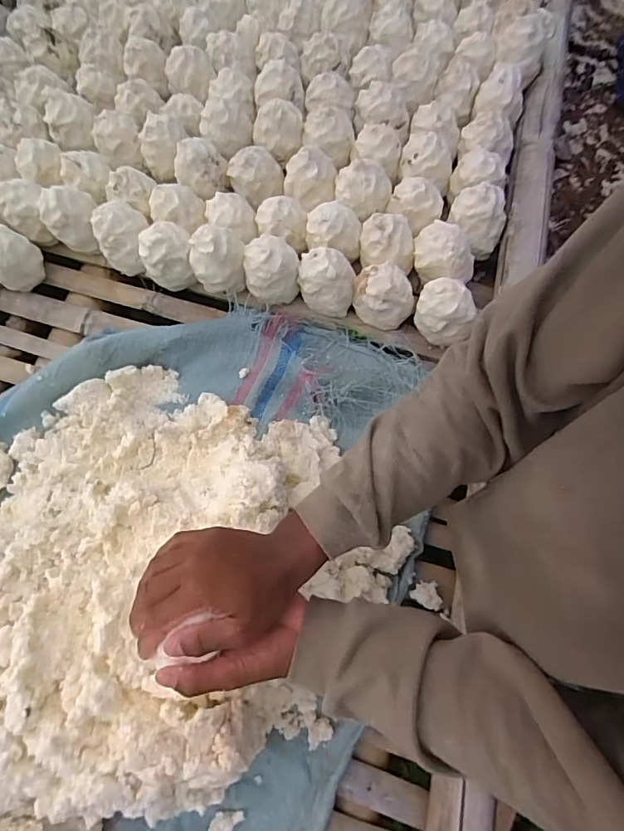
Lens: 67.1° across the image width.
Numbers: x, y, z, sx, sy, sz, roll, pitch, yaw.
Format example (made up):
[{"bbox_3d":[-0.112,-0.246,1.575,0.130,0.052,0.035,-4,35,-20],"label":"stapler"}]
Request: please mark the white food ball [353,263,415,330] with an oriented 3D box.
[{"bbox_3d":[0.112,-0.189,0.729,0.082,0.078,0.090,-1,71,2],"label":"white food ball"}]

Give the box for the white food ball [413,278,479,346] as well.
[{"bbox_3d":[0.201,-0.158,0.711,0.083,0.084,0.068,11,72,6],"label":"white food ball"}]

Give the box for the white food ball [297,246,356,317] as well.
[{"bbox_3d":[0.023,-0.210,0.731,0.087,0.081,0.075,7,72,5],"label":"white food ball"}]

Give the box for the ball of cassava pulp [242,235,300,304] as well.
[{"bbox_3d":[-0.064,-0.232,0.724,0.087,0.071,0.068,-11,71,-1],"label":"ball of cassava pulp"}]

